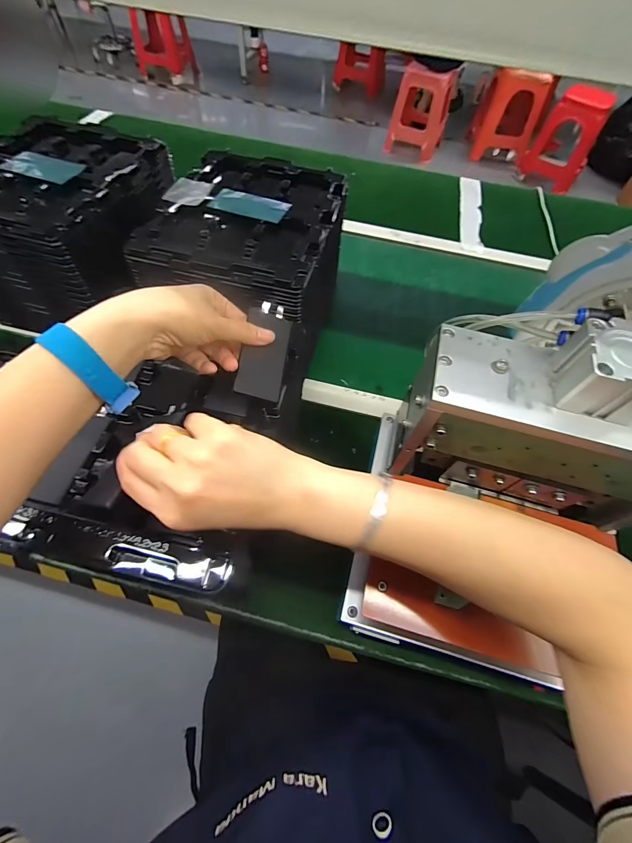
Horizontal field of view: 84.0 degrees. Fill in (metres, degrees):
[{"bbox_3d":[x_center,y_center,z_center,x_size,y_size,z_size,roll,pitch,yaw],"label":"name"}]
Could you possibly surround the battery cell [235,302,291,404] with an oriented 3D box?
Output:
[{"bbox_3d":[-0.047,-0.067,0.328,0.042,0.009,0.093,13,78,-22],"label":"battery cell"}]

